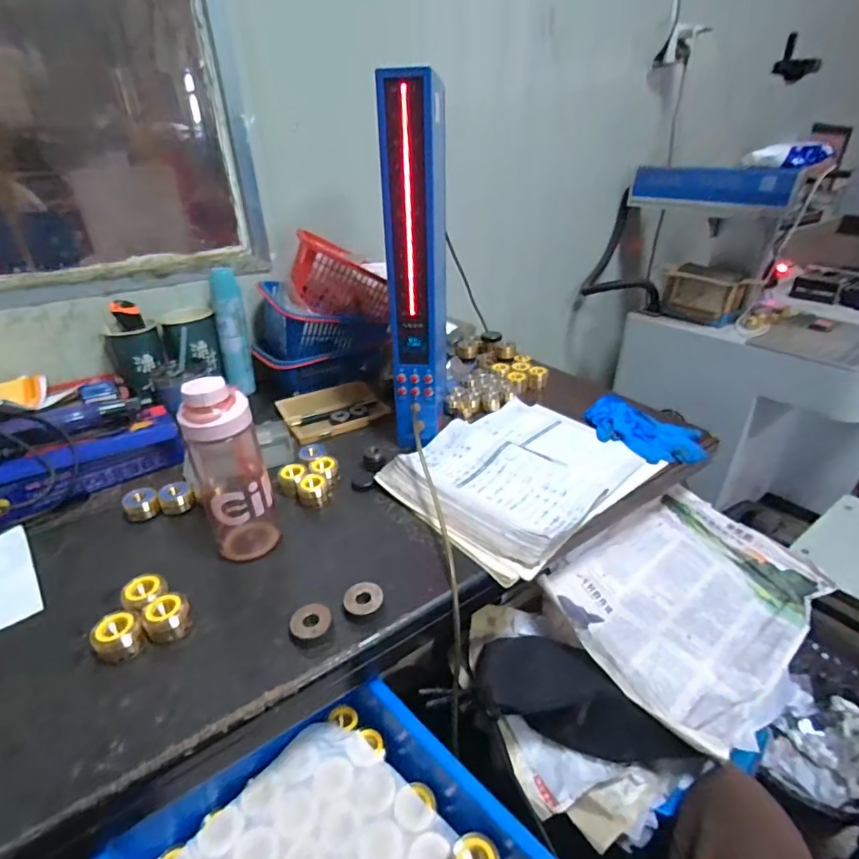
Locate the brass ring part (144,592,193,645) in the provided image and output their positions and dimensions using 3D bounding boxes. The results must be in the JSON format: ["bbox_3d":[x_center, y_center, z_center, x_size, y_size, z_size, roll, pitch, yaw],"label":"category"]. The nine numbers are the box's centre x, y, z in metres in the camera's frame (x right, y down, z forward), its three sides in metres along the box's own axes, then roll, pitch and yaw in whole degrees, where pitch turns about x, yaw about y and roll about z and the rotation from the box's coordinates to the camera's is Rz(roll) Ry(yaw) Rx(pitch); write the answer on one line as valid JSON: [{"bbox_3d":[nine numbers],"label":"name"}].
[{"bbox_3d":[-0.262,0.190,0.485,0.039,0.033,0.032,-15,33,-21],"label":"brass ring part"}]

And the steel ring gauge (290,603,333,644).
[{"bbox_3d":[-0.117,0.195,0.484,0.041,0.018,0.034,-15,33,-21],"label":"steel ring gauge"}]

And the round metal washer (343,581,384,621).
[{"bbox_3d":[-0.068,0.179,0.503,0.040,0.018,0.035,-8,31,-10],"label":"round metal washer"}]

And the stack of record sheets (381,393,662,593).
[{"bbox_3d":[0.127,0.050,0.699,0.339,0.023,0.268,-26,38,-34],"label":"stack of record sheets"}]

